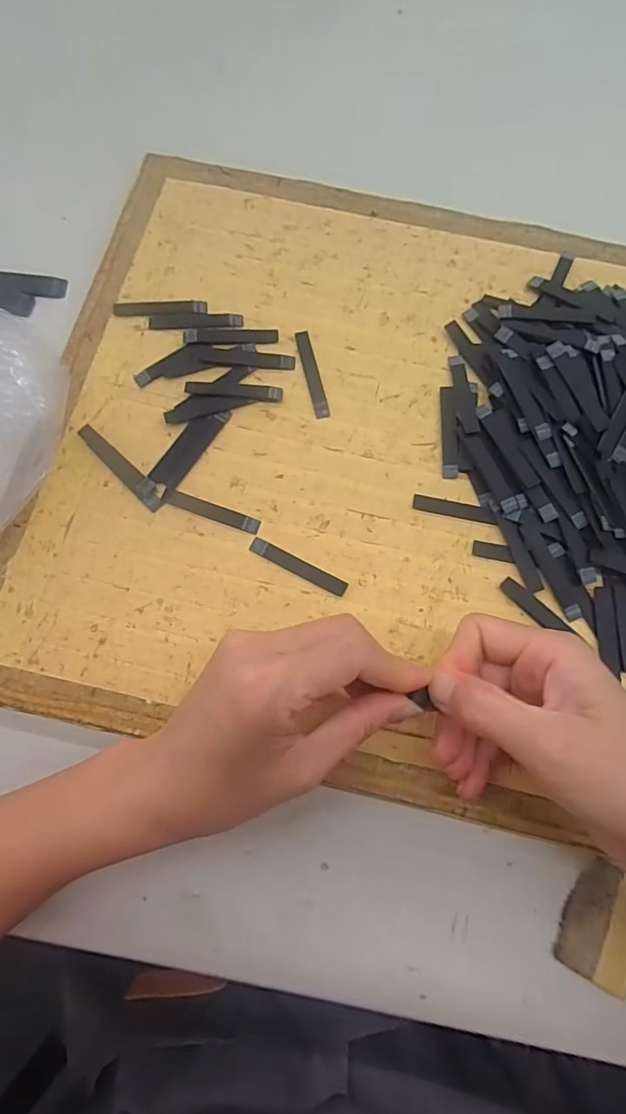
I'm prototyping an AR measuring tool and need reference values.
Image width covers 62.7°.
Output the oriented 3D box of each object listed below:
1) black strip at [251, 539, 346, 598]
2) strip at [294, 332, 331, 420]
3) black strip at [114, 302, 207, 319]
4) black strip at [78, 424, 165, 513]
[{"bbox_3d":[-0.008,0.005,0.296,0.060,0.004,0.009,26,77,6],"label":"black strip"},{"bbox_3d":[0.000,-0.117,0.327,0.009,0.004,0.062,-13,76,-3],"label":"strip"},{"bbox_3d":[-0.101,-0.165,0.340,0.060,0.004,0.012,-5,76,-2],"label":"black strip"},{"bbox_3d":[-0.115,-0.055,0.310,0.012,0.004,0.069,-43,80,-10],"label":"black strip"}]

